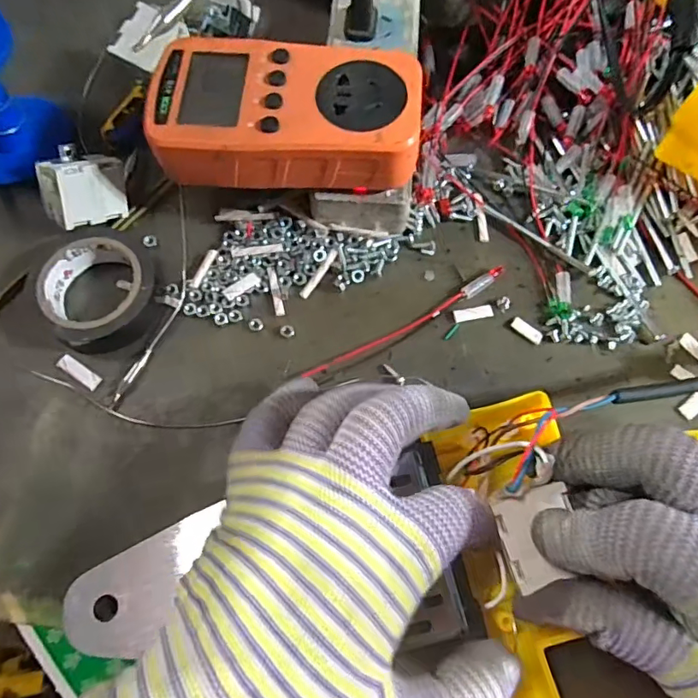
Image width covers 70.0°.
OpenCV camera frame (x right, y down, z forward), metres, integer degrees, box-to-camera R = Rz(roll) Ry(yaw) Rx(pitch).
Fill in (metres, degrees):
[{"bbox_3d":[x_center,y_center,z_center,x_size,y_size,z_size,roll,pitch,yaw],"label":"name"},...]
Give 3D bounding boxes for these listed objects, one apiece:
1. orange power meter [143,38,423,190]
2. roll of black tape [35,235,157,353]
[{"bbox_3d":[-0.030,-0.115,0.242,0.124,0.030,0.069,-1,72,-2],"label":"orange power meter"},{"bbox_3d":[-0.128,-0.031,0.256,0.053,0.022,0.057,1,72,-2],"label":"roll of black tape"}]

